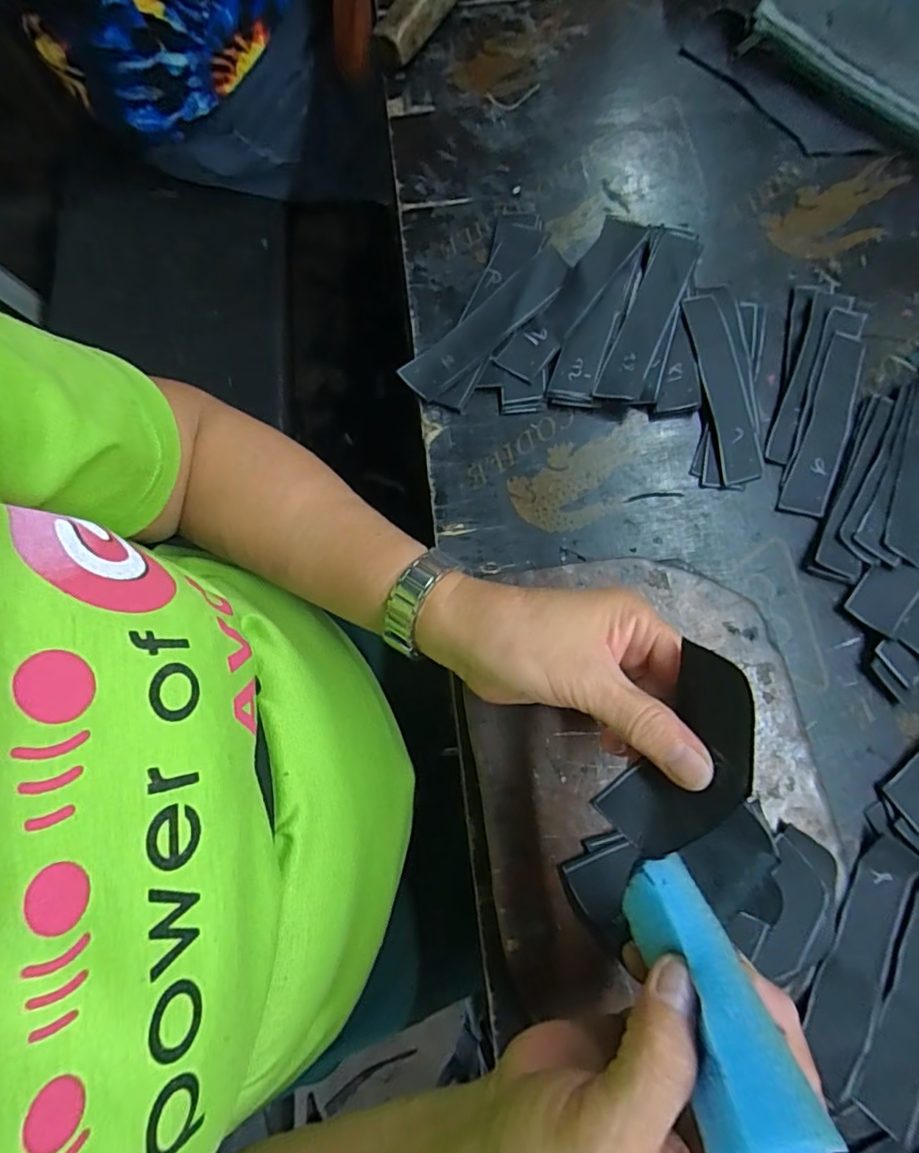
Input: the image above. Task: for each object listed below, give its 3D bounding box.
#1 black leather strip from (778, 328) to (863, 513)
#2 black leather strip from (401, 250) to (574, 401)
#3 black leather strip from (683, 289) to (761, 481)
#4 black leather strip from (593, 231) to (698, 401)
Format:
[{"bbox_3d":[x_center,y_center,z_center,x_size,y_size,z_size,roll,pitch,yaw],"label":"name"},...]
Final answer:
[{"bbox_3d":[0.227,-0.095,0.331,0.025,0.004,0.121,19,80,5],"label":"black leather strip"},{"bbox_3d":[0.021,-0.163,0.348,0.133,0.009,0.031,-41,80,-6],"label":"black leather strip"},{"bbox_3d":[0.164,-0.119,0.334,0.025,0.007,0.123,-10,81,-1],"label":"black leather strip"},{"bbox_3d":[0.121,-0.167,0.342,0.026,0.004,0.127,22,79,8],"label":"black leather strip"}]

